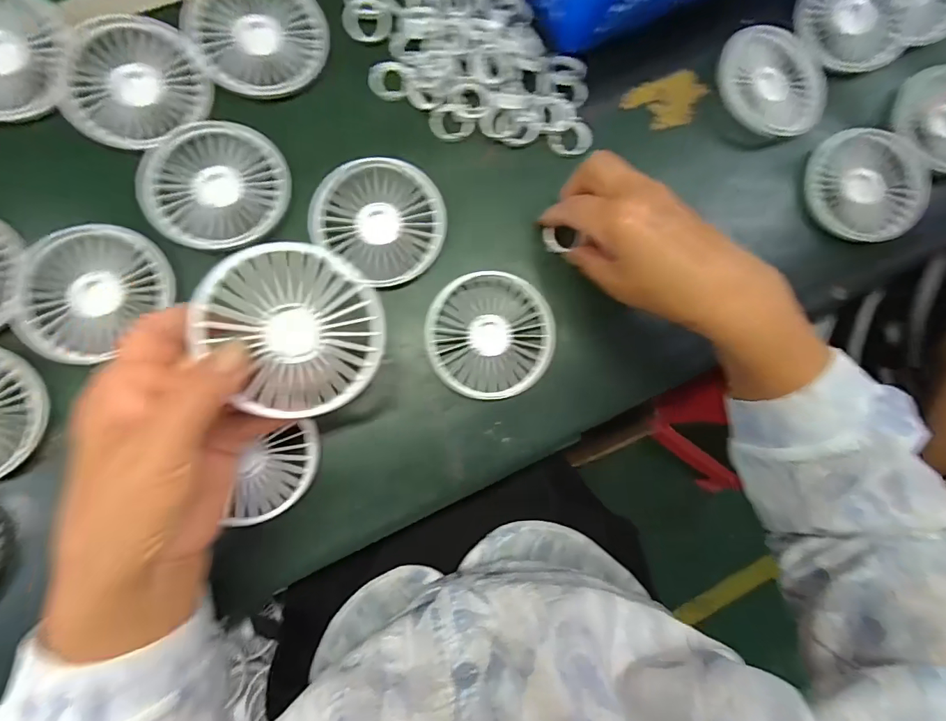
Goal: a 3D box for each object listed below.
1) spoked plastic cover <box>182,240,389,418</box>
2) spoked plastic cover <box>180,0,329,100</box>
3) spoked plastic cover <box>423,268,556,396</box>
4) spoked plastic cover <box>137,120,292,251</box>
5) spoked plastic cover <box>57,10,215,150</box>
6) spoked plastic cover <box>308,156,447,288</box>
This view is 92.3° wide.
[{"bbox_3d":[-0.089,-0.014,0.227,0.085,0.005,0.083,1,98,-22],"label":"spoked plastic cover"},{"bbox_3d":[-0.151,-0.232,0.319,0.086,0.008,0.091,-31,88,-8],"label":"spoked plastic cover"},{"bbox_3d":[0.013,-0.017,0.320,0.087,0.022,0.084,-6,85,-7],"label":"spoked plastic cover"},{"bbox_3d":[-0.171,-0.118,0.304,0.089,0.011,0.088,-2,85,-6],"label":"spoked plastic cover"},{"bbox_3d":[-0.225,-0.189,0.307,0.086,0.010,0.086,10,83,-5],"label":"spoked plastic cover"},{"bbox_3d":[-0.063,-0.099,0.313,0.088,0.011,0.078,38,82,-1],"label":"spoked plastic cover"}]

